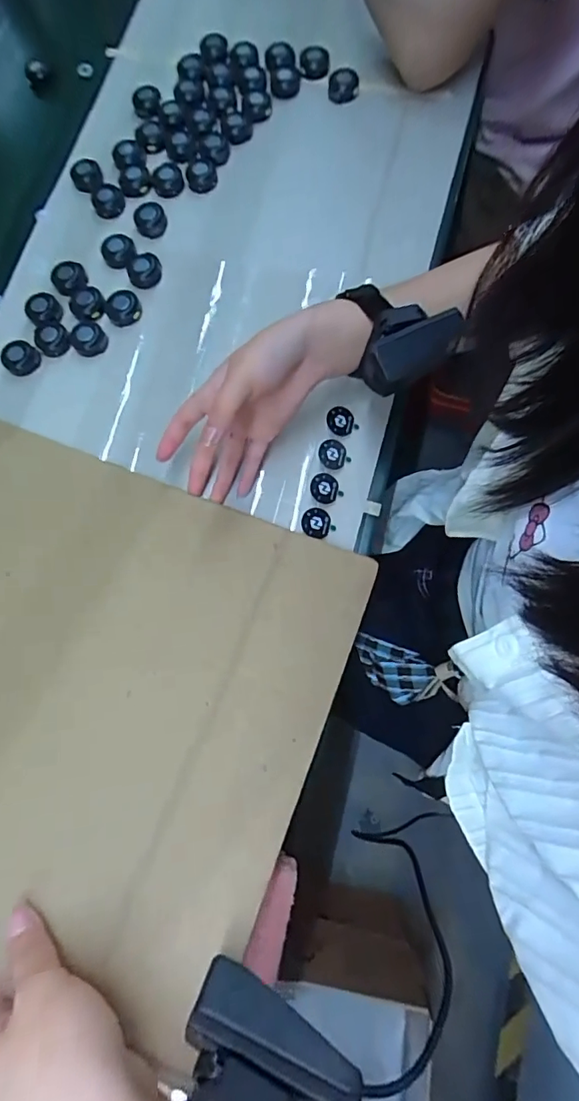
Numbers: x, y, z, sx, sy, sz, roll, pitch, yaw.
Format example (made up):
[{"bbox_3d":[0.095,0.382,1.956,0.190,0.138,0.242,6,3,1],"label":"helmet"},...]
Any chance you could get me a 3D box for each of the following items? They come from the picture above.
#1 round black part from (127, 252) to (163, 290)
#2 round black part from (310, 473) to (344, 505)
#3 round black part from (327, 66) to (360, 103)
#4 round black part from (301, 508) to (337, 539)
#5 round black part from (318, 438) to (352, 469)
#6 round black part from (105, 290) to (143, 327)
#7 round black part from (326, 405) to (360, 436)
[{"bbox_3d":[-0.130,-0.252,0.447,0.030,0.008,0.032,-1,77,3],"label":"round black part"},{"bbox_3d":[0.028,-0.049,0.393,0.024,0.004,0.024,1,84,-14],"label":"round black part"},{"bbox_3d":[0.052,-0.445,0.477,0.029,0.018,0.029,0,77,1],"label":"round black part"},{"bbox_3d":[0.022,-0.021,0.388,0.024,0.007,0.024,-1,77,3],"label":"round black part"},{"bbox_3d":[0.035,-0.077,0.397,0.024,0.008,0.023,-1,77,3],"label":"round black part"},{"bbox_3d":[-0.147,-0.213,0.440,0.030,0.012,0.031,-1,77,3],"label":"round black part"},{"bbox_3d":[0.042,-0.105,0.405,0.024,0.010,0.023,-1,77,3],"label":"round black part"}]

